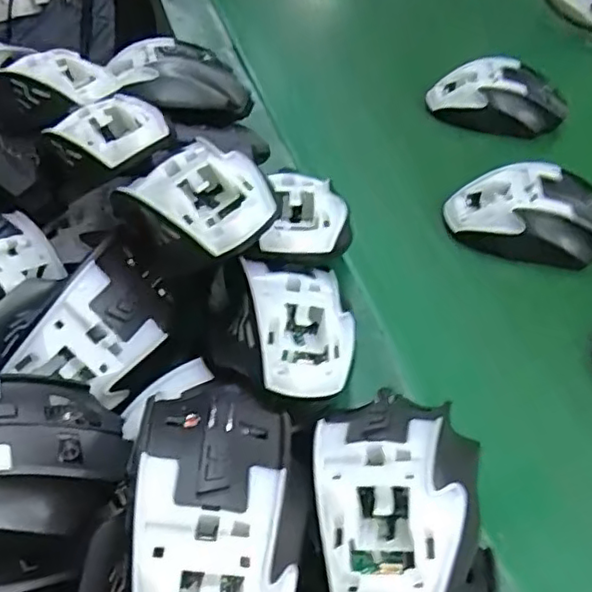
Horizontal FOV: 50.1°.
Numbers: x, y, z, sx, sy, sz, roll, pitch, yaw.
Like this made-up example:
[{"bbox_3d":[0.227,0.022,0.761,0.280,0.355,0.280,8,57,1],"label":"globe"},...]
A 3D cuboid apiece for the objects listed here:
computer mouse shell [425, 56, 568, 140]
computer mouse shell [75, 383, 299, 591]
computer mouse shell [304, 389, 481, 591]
[{"bbox_3d":[0.172,-0.171,0.548,0.110,0.050,0.048,2,46,-3],"label":"computer mouse shell"},{"bbox_3d":[-0.037,0.076,0.228,0.071,0.034,0.125,2,46,-3],"label":"computer mouse shell"},{"bbox_3d":[0.037,0.078,0.245,0.066,0.026,0.085,8,46,2],"label":"computer mouse shell"}]

